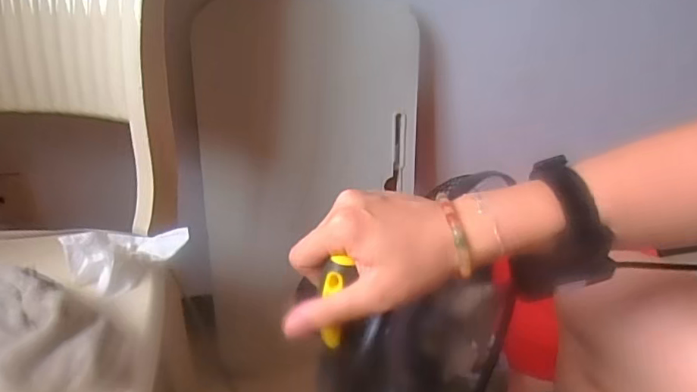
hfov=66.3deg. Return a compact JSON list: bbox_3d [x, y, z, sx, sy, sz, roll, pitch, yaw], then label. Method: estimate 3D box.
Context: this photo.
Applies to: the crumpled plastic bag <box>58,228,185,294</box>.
[{"bbox_3d":[-0.240,0.061,0.582,0.080,0.042,0.111,18,29,29],"label":"crumpled plastic bag"}]

